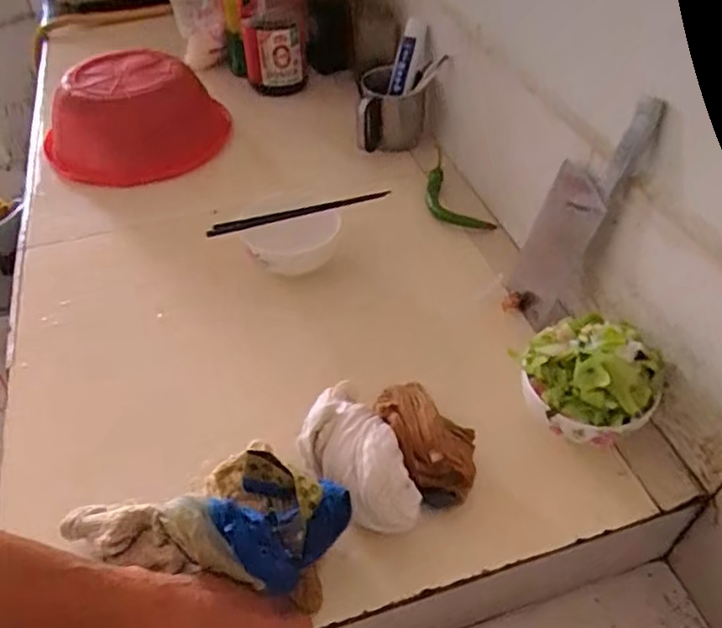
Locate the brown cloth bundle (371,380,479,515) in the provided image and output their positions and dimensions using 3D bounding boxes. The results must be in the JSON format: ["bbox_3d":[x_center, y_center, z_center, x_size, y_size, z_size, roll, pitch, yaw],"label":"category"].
[{"bbox_3d":[0.066,0.130,0.606,0.075,0.059,0.122,-15,47,-14],"label":"brown cloth bundle"}]

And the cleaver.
[{"bbox_3d":[0.234,-0.119,0.678,0.026,0.273,0.084,-9,50,-20],"label":"cleaver"}]

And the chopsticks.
[{"bbox_3d":[-0.076,-0.131,0.799,0.241,0.011,0.021,-15,47,-14],"label":"chopsticks"}]

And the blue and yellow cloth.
[{"bbox_3d":[-0.084,0.177,0.514,0.128,0.086,0.096,20,49,20],"label":"blue and yellow cloth"}]

